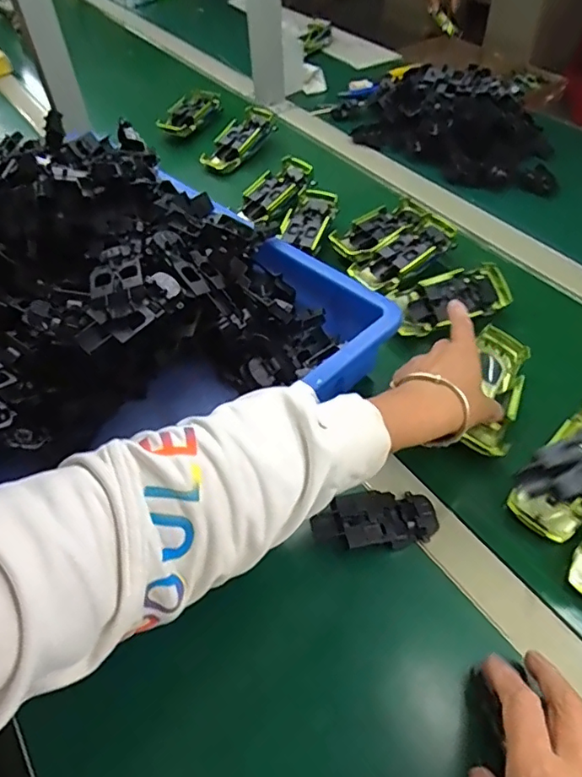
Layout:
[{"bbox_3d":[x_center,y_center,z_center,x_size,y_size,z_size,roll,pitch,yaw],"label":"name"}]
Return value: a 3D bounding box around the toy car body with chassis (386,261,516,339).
[{"bbox_3d":[0.173,-0.093,0.576,0.128,0.035,0.055,-17,48,-8],"label":"toy car body with chassis"}]

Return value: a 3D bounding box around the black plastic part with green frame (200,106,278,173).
[{"bbox_3d":[-0.077,-0.387,0.841,0.056,0.027,0.141,27,68,28],"label":"black plastic part with green frame"}]

